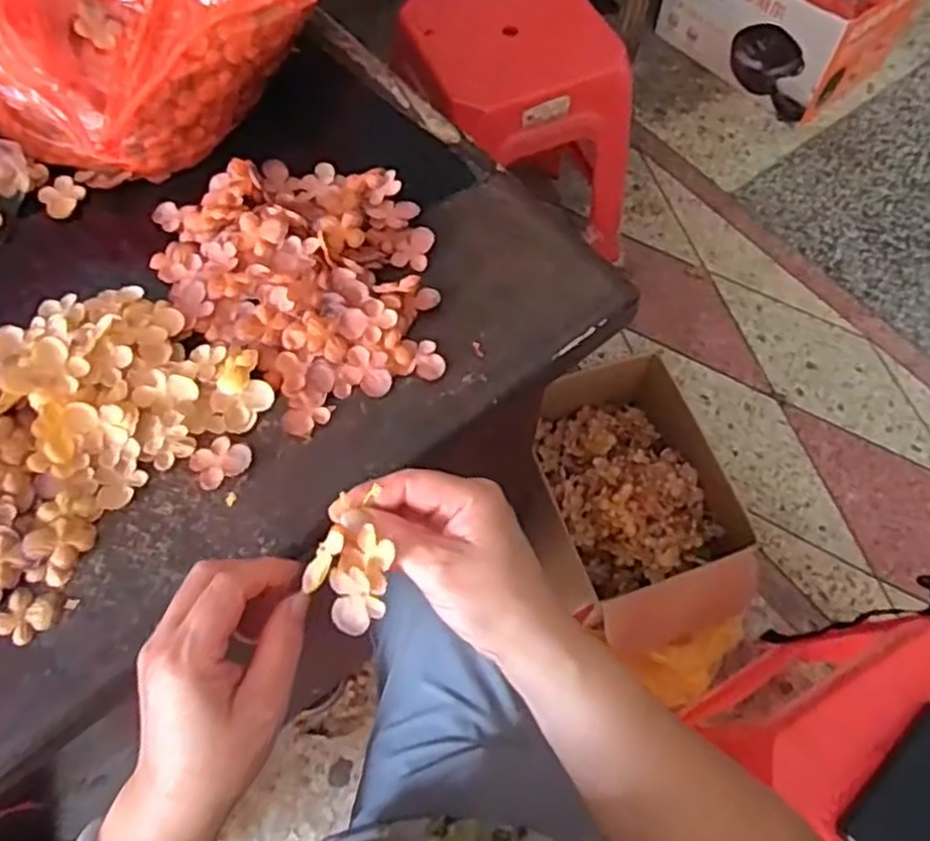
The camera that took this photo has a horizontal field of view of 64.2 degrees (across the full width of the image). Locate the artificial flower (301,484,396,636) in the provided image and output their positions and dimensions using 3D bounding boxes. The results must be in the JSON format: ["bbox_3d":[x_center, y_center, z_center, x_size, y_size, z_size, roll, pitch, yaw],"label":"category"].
[{"bbox_3d":[-0.057,0.074,0.377,0.038,0.030,0.060,6,64,3],"label":"artificial flower"}]

